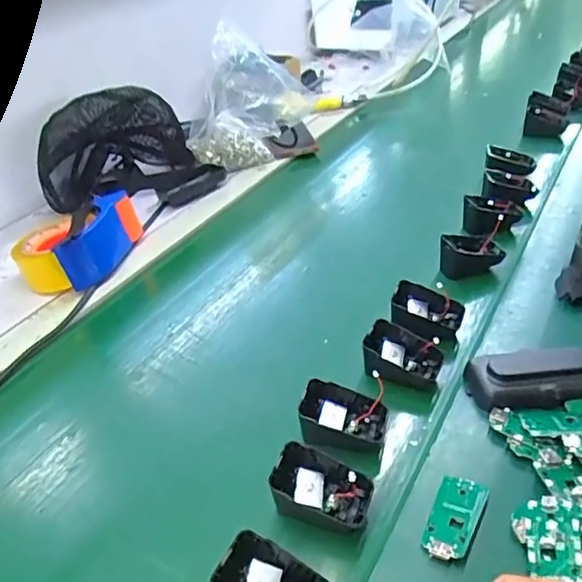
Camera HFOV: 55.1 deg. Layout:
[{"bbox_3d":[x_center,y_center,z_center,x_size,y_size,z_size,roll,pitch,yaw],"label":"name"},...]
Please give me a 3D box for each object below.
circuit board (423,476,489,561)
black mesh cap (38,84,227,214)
[{"bbox_3d":[0.111,0.152,0.379,0.031,0.008,0.063,17,44,27],"label":"circuit board"},{"bbox_3d":[-0.239,-0.227,0.861,0.239,0.142,0.203,-8,38,-2],"label":"black mesh cap"}]

